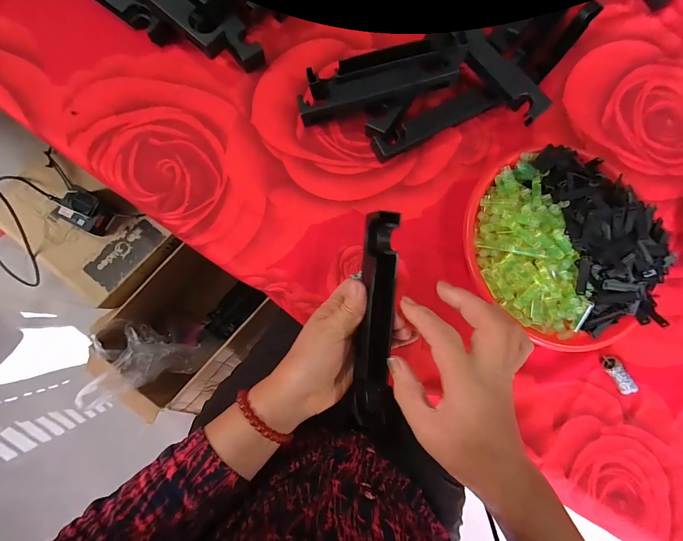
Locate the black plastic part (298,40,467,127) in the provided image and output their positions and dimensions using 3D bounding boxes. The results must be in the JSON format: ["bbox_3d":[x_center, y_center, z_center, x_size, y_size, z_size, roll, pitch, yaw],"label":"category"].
[{"bbox_3d":[0.048,-0.238,0.408,0.204,0.038,0.062,-14,83,6],"label":"black plastic part"}]

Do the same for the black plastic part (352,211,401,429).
[{"bbox_3d":[0.032,0.042,0.306,0.027,0.028,0.190,4,93,-4],"label":"black plastic part"}]

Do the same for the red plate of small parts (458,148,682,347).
[{"bbox_3d":[0.277,-0.029,0.394,0.236,0.072,0.254,-29,85,-8],"label":"red plate of small parts"}]

